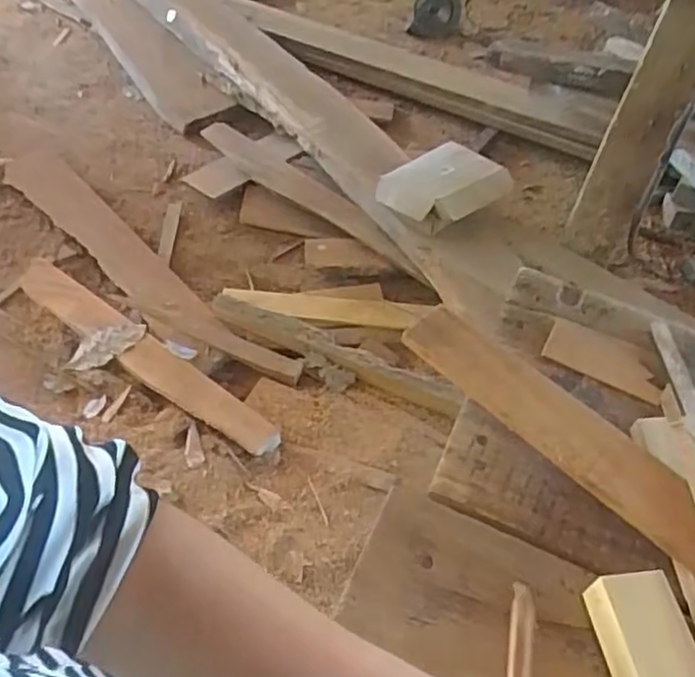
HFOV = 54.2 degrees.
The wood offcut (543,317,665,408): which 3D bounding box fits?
[{"bbox_3d":[0.230,0.017,0.609,0.102,0.007,0.063,25,45,14],"label":"wood offcut"}]

